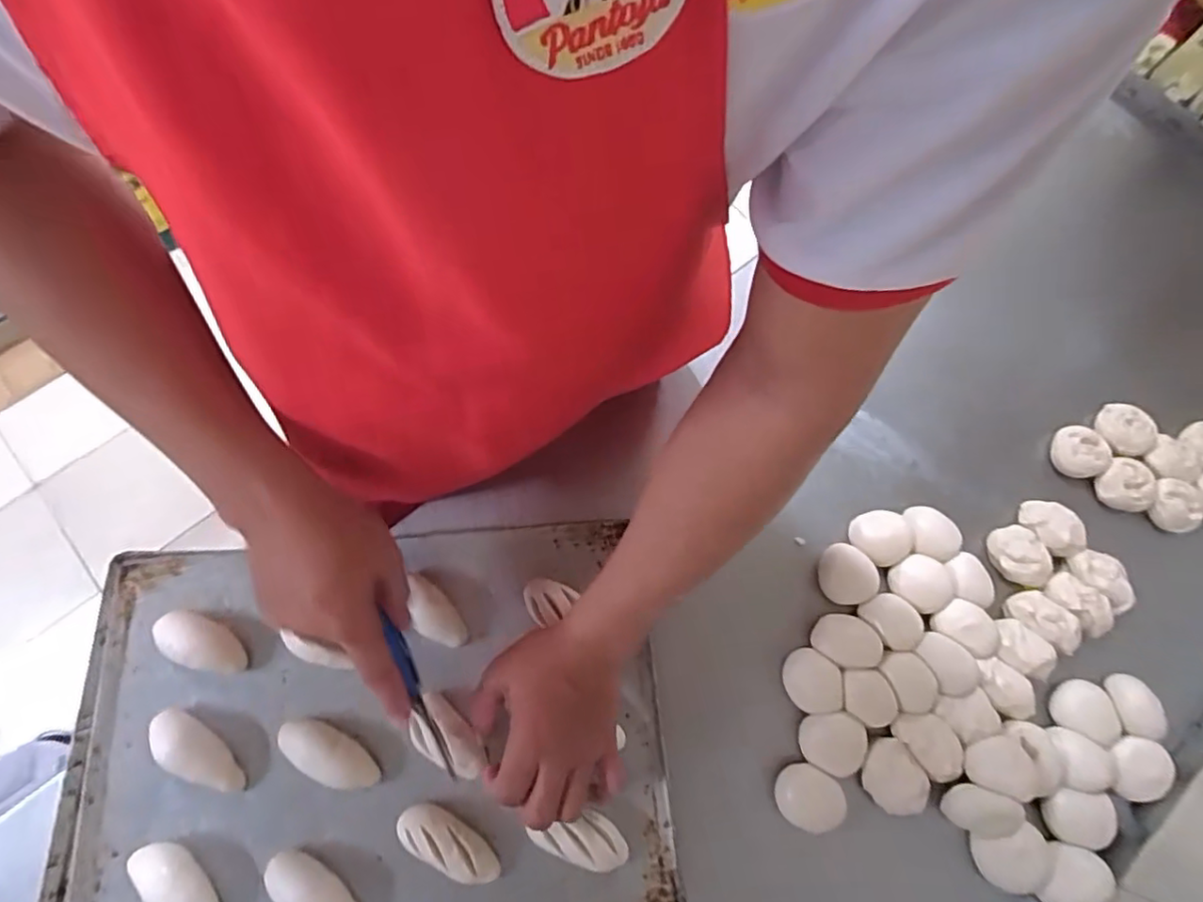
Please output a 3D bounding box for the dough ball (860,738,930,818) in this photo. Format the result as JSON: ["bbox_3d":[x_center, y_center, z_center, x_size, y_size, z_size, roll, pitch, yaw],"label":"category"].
[{"bbox_3d":[0.248,0.277,0.527,0.046,0.024,0.054,-34,77,-12],"label":"dough ball"}]

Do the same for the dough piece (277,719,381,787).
[{"bbox_3d":[-0.216,0.239,0.494,0.083,0.021,0.035,30,74,7],"label":"dough piece"}]

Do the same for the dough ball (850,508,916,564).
[{"bbox_3d":[0.264,0.082,0.593,0.052,0.026,0.052,1,72,-2],"label":"dough ball"}]

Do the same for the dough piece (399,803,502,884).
[{"bbox_3d":[-0.117,0.301,0.476,0.085,0.021,0.033,29,73,7],"label":"dough piece"}]

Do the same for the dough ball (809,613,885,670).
[{"bbox_3d":[0.216,0.169,0.552,0.057,0.022,0.044,0,72,-2],"label":"dough ball"}]

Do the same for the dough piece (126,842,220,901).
[{"bbox_3d":[-0.312,0.318,0.455,0.080,0.023,0.027,34,74,8],"label":"dough piece"}]

